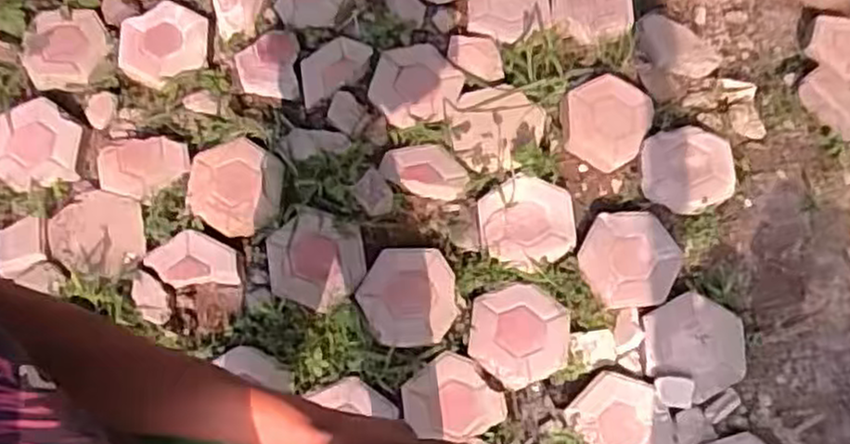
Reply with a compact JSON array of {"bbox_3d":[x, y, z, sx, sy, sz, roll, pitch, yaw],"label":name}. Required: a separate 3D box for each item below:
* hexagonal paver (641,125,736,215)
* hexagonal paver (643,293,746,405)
[{"bbox_3d":[0.579,-0.113,1.617,0.203,0.043,0.197,-1,69,-3],"label":"hexagonal paver"},{"bbox_3d":[0.546,0.254,1.493,0.198,0.041,0.215,0,69,-3],"label":"hexagonal paver"}]

